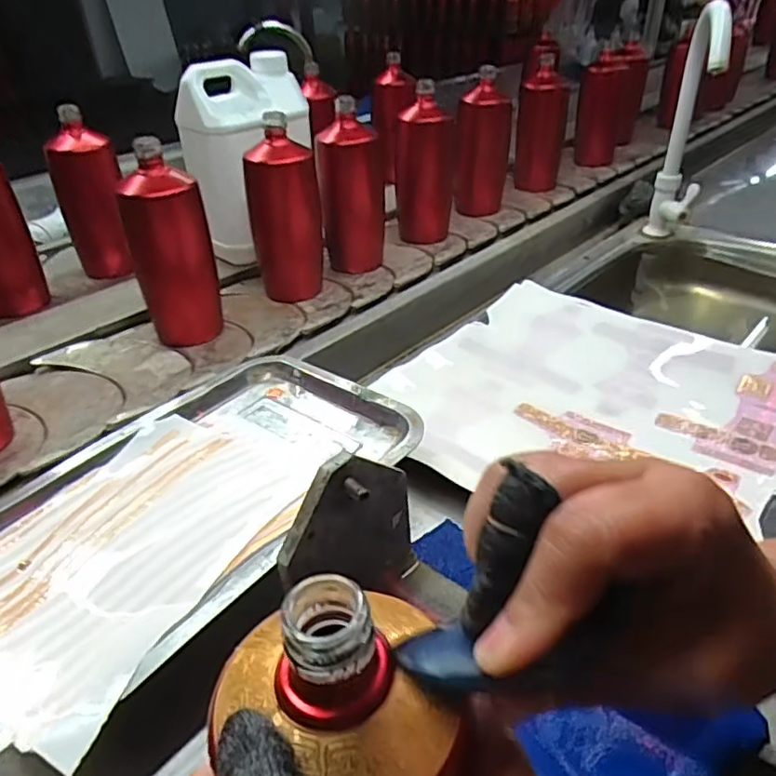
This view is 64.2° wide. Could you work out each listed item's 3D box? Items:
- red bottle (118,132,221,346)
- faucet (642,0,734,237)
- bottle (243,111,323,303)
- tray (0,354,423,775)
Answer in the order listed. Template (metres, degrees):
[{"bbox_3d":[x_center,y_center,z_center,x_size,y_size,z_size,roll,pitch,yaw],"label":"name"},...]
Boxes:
[{"bbox_3d":[-0.222,-0.144,0.651,0.061,0.182,0.071,21,41,27],"label":"red bottle"},{"bbox_3d":[0.402,-0.345,0.819,0.053,0.272,0.197,14,38,19],"label":"faucet"},{"bbox_3d":[-0.121,-0.209,0.732,0.085,0.187,0.074,-10,37,-13],"label":"bottle"},{"bbox_3d":[-0.144,0.084,0.443,0.213,0.052,0.318,25,43,31],"label":"tray"}]

